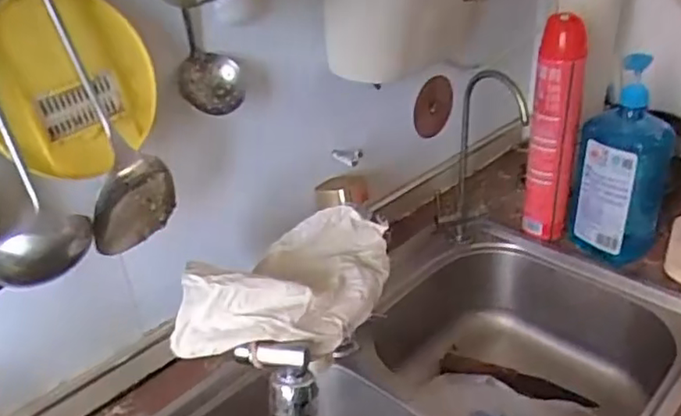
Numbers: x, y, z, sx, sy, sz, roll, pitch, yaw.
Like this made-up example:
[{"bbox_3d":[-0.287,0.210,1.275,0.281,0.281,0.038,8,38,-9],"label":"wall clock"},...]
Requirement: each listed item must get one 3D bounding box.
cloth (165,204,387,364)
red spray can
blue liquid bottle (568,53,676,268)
[{"bbox_3d":[-0.045,0.078,0.645,0.114,0.096,0.250,21,39,37],"label":"cloth"},{"bbox_3d":[0.306,-0.100,0.876,0.064,0.330,0.055,7,32,18],"label":"red spray can"},{"bbox_3d":[0.386,-0.061,0.842,0.119,0.285,0.070,13,35,27],"label":"blue liquid bottle"}]

